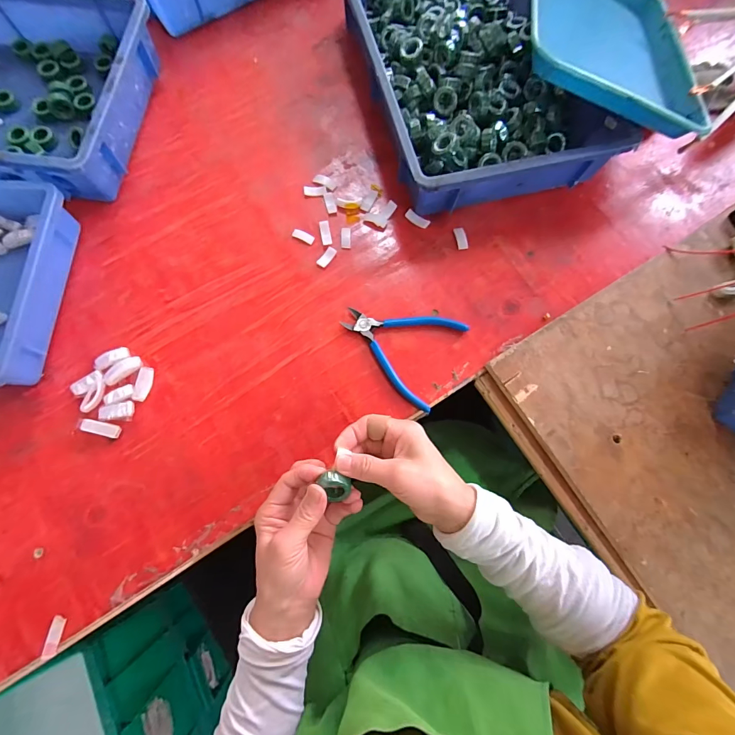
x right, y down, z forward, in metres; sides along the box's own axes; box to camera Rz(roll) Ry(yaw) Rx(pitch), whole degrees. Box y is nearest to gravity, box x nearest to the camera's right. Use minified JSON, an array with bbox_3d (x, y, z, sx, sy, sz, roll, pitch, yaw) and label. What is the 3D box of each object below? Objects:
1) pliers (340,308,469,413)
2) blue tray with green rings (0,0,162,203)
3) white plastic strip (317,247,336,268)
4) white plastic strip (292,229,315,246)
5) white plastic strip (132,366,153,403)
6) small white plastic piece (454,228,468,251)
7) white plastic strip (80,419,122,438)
[{"bbox_3d":[0.038,-0.032,0.449,0.137,0.012,0.119,29,76,7],"label":"pliers"},{"bbox_3d":[-0.540,-0.379,0.500,0.451,0.082,0.291,6,75,1],"label":"blue tray with green rings"},{"bbox_3d":[-0.053,-0.145,0.482,0.014,0.004,0.030,31,77,7],"label":"white plastic strip"},{"bbox_3d":[-0.085,-0.175,0.490,0.031,0.004,0.015,28,76,7],"label":"white plastic strip"},{"bbox_3d":[-0.261,0.019,0.430,0.016,0.005,0.040,17,78,-36],"label":"white plastic strip"},{"bbox_3d":[0.126,-0.174,0.495,0.014,0.004,0.031,-14,81,7],"label":"small white plastic piece"},{"bbox_3d":[-0.300,0.069,0.415,0.039,0.007,0.015,19,74,-16],"label":"white plastic strip"}]

